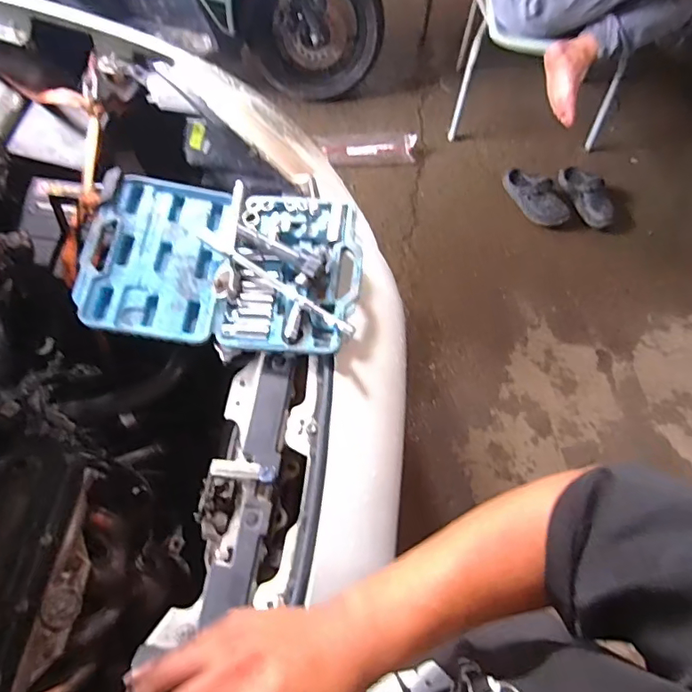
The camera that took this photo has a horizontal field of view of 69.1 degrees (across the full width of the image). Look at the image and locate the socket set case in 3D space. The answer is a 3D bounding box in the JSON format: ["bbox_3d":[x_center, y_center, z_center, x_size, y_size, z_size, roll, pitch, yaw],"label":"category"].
[{"bbox_3d":[-0.177,-0.123,0.738,0.392,0.052,0.251,6,65,2],"label":"socket set case"}]

